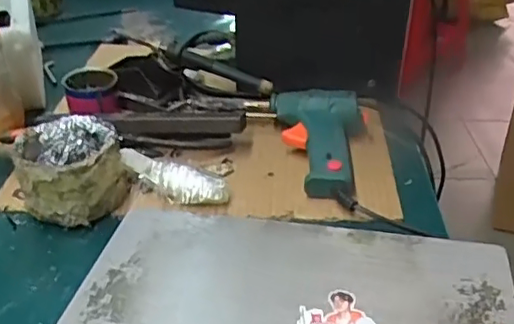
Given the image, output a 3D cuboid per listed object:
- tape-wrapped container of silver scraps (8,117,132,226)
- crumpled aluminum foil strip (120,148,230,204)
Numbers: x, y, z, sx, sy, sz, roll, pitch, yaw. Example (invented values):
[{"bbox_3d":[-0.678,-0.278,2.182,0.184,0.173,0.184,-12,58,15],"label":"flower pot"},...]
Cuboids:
[{"bbox_3d":[-0.157,0.003,0.507,0.093,0.067,0.076,-11,34,-14],"label":"tape-wrapped container of silver scraps"},{"bbox_3d":[-0.077,0.014,0.527,0.106,0.024,0.034,15,36,23],"label":"crumpled aluminum foil strip"}]

